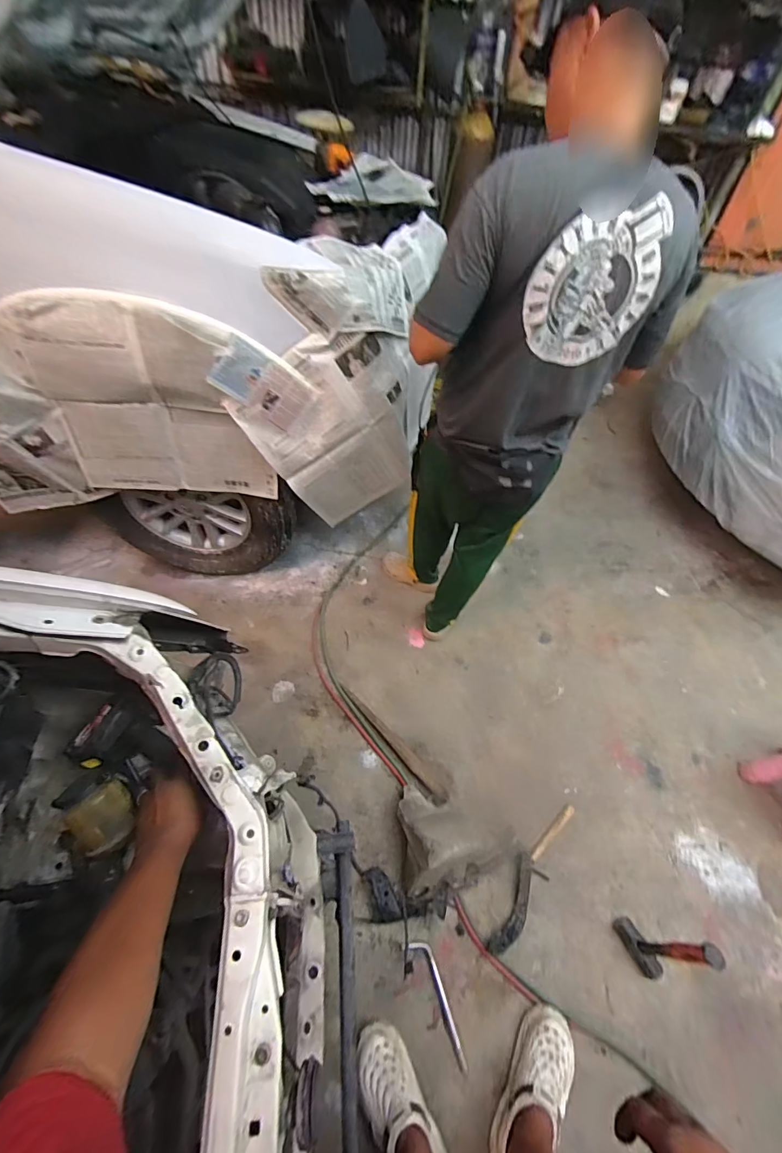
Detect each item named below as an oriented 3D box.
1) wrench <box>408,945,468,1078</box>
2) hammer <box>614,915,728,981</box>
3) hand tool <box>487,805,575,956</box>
[{"bbox_3d":[0.123,1.085,1.106,0.059,0.035,0.272,-21,57,-17],"label":"wrench"},{"bbox_3d":[0.676,0.905,1.047,0.067,0.354,0.135,-13,54,-18],"label":"hammer"},{"bbox_3d":[0.412,0.866,1.272,0.084,0.022,0.453,33,59,20],"label":"hand tool"}]

